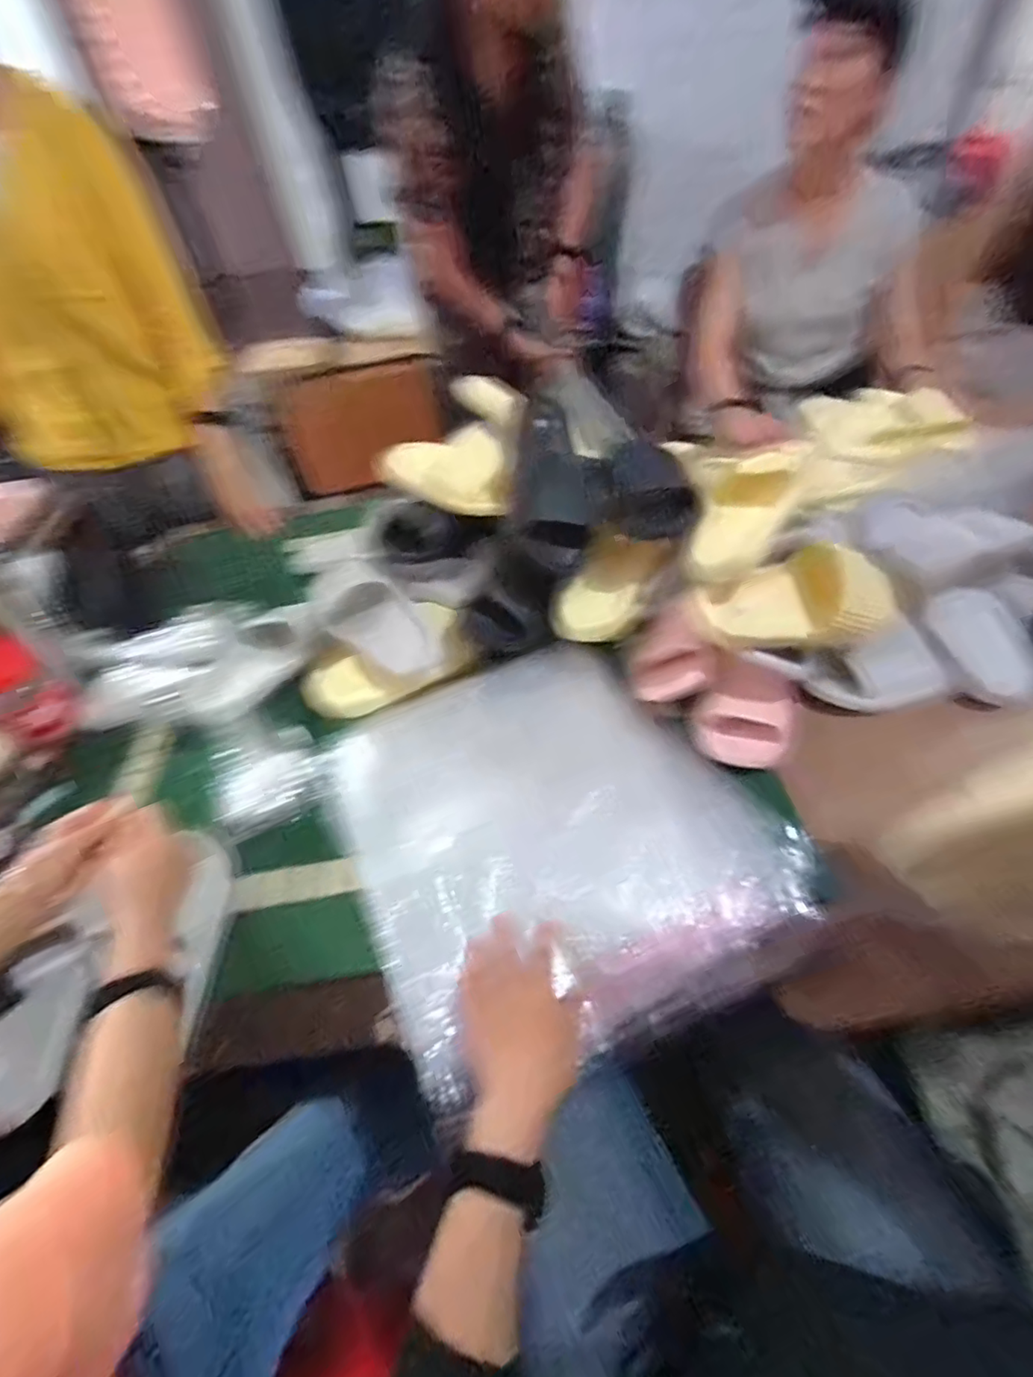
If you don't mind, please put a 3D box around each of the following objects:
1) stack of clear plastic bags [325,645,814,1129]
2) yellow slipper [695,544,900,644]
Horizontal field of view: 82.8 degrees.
[{"bbox_3d":[0.024,0.131,0.603,0.381,0.030,0.411,-26,54,-12],"label":"stack of clear plastic bags"},{"bbox_3d":[0.310,-0.093,0.638,0.237,0.070,0.101,-12,46,-24],"label":"yellow slipper"}]

